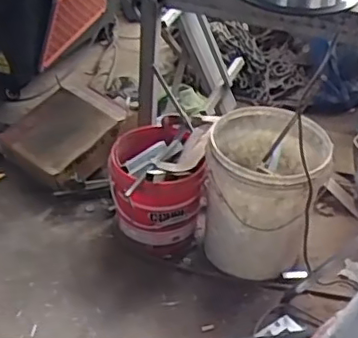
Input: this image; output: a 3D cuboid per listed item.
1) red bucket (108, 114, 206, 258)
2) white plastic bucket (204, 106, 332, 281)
[{"bbox_3d":[-0.064,0.071,1.675,0.239,0.289,0.247,-12,40,-19],"label":"red bucket"},{"bbox_3d":[0.213,0.073,1.607,0.284,0.382,0.321,8,37,6],"label":"white plastic bucket"}]

